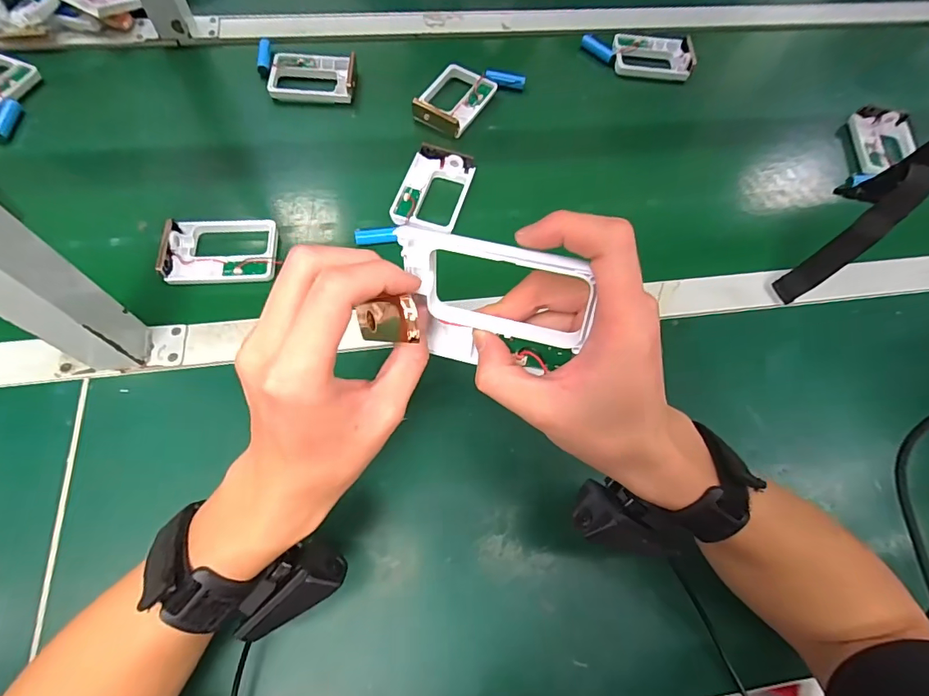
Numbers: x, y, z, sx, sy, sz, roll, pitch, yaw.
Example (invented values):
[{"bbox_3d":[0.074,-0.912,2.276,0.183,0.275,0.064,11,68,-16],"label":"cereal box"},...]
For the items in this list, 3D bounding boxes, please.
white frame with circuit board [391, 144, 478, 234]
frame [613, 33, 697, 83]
[{"bbox_3d":[-0.033,-0.169,0.488,0.067,0.018,0.104,15,66,6],"label":"white frame with circuit board"},{"bbox_3d":[0.251,-0.391,0.619,0.103,0.021,0.070,6,65,2],"label":"frame"}]

